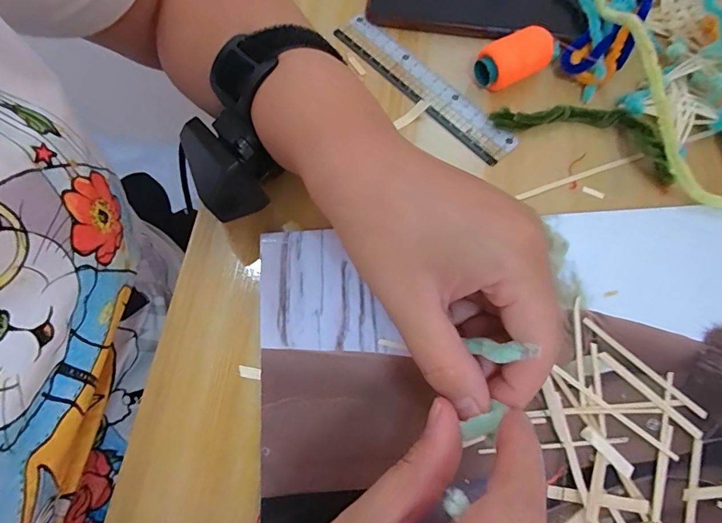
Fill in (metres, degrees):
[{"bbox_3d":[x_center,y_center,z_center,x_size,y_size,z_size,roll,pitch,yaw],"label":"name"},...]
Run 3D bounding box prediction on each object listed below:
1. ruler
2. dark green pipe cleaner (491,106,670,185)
[{"bbox_3d":[0.043,-0.127,0.312,0.026,0.004,0.159,-42,75,-7],"label":"ruler"},{"bbox_3d":[0.150,-0.090,0.286,0.118,0.022,0.038,22,70,8],"label":"dark green pipe cleaner"}]

